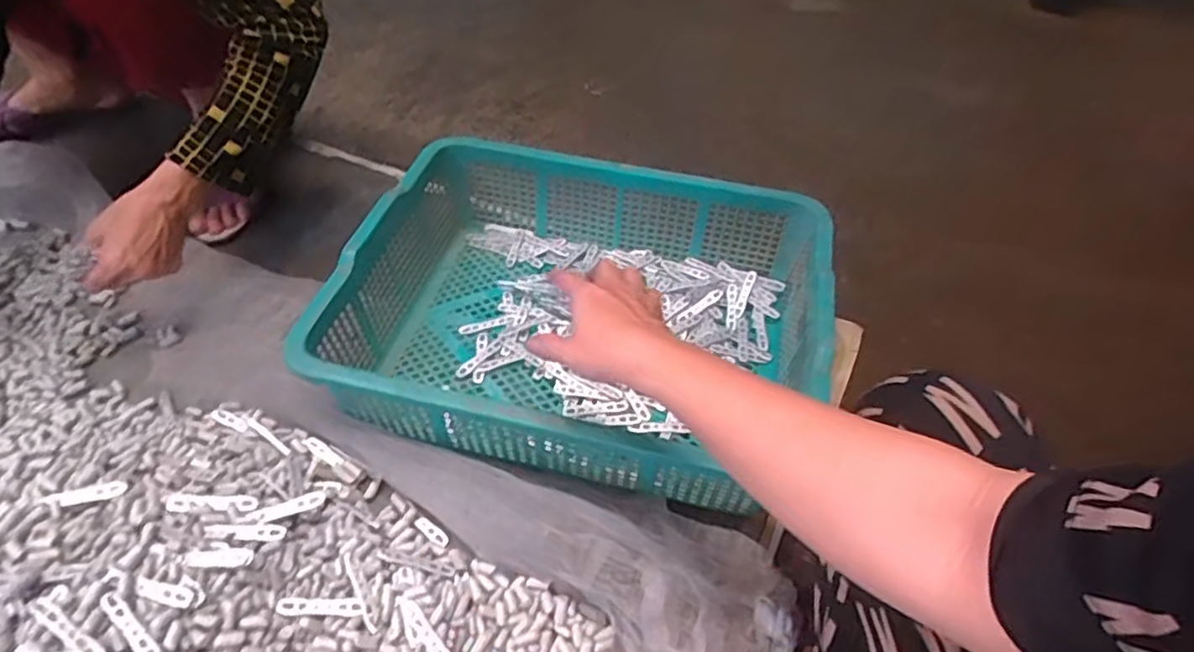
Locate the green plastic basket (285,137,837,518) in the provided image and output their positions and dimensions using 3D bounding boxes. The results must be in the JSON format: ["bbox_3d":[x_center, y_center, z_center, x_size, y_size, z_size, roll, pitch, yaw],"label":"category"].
[{"bbox_3d":[-0.012,-0.016,0.723,0.472,0.134,0.381,13,50,9],"label":"green plastic basket"}]

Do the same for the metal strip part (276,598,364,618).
[{"bbox_3d":[-0.216,0.221,0.527,0.063,0.004,0.013,8,48,-15],"label":"metal strip part"}]

